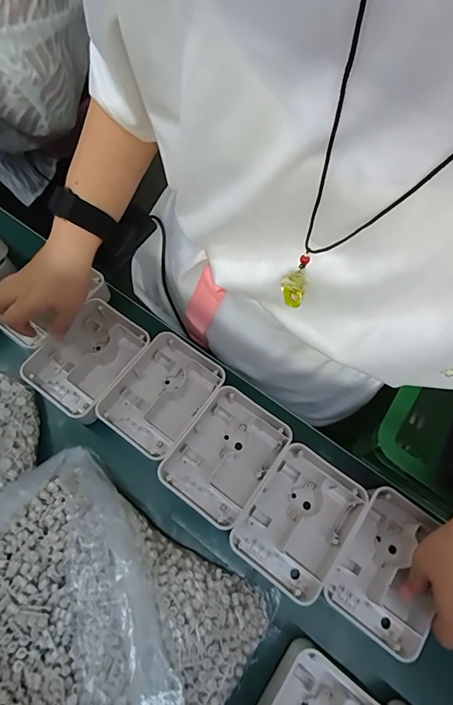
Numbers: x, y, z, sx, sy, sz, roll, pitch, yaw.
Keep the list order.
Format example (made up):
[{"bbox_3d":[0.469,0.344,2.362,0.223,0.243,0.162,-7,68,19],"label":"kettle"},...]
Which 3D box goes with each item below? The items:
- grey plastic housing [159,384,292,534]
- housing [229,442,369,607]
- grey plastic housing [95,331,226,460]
[{"bbox_3d":[0.000,0.113,0.433,0.098,0.036,0.130,34,71,11],"label":"grey plastic housing"},{"bbox_3d":[0.076,0.174,0.407,0.100,0.039,0.130,35,71,11],"label":"housing"},{"bbox_3d":[-0.074,0.049,0.451,0.099,0.034,0.126,35,71,11],"label":"grey plastic housing"}]

